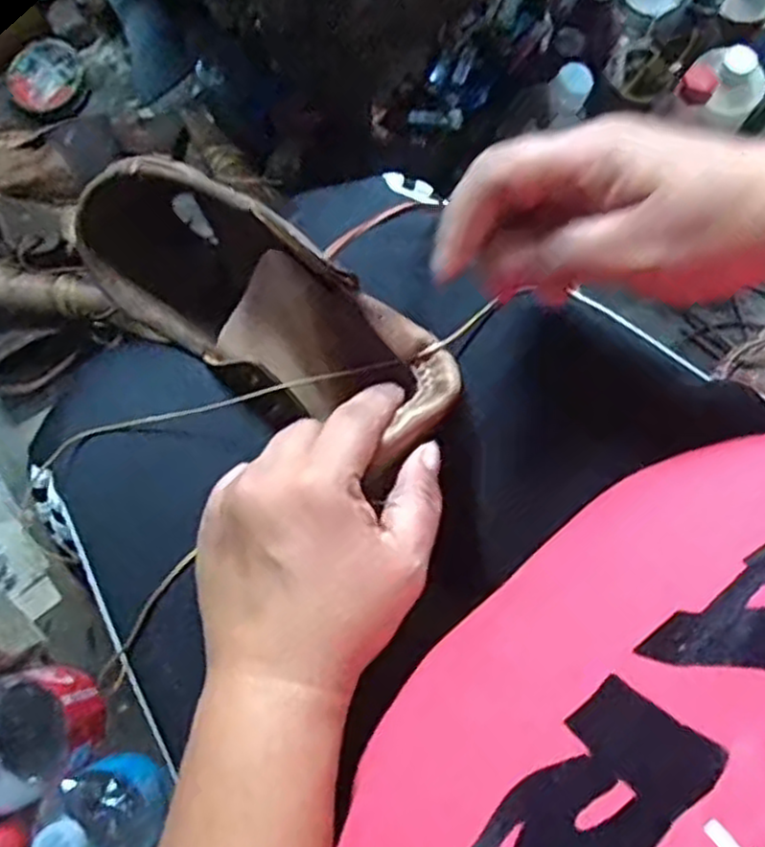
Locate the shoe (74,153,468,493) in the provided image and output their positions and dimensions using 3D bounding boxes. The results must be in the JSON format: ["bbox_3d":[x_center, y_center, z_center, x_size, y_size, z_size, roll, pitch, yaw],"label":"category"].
[{"bbox_3d":[-0.060,-0.054,0.360,0.208,0.066,0.075,30,79,17],"label":"shoe"}]

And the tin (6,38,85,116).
[{"bbox_3d":[-0.395,-0.408,0.879,0.087,0.020,0.080,0,77,1],"label":"tin"}]

